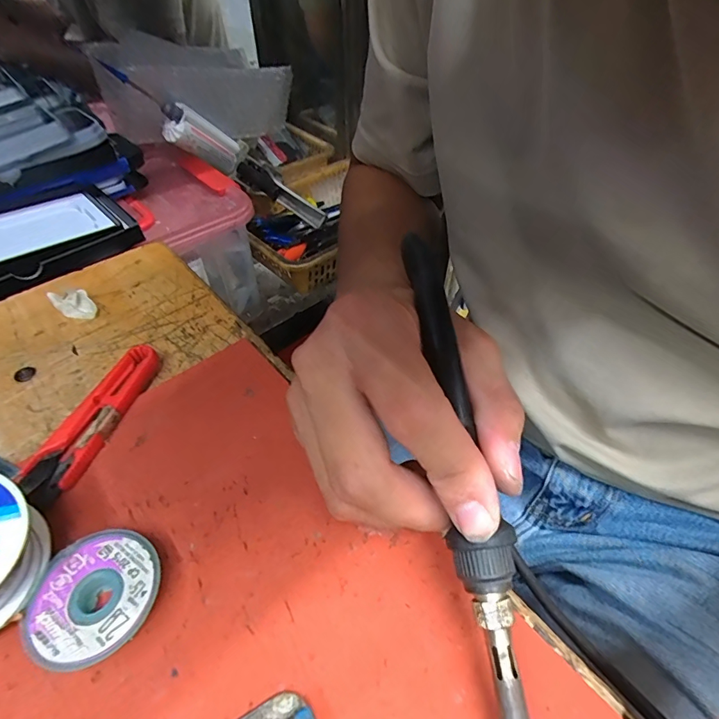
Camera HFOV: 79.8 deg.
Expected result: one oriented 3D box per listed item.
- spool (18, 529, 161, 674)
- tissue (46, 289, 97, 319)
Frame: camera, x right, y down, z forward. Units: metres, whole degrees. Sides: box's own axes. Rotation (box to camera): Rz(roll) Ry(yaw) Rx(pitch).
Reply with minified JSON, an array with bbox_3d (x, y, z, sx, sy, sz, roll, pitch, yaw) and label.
[{"bbox_3d":[-0.096,0.088,0.159,0.043,0.013,0.044,0,48,0],"label":"spool"},{"bbox_3d":[-0.184,-0.037,0.276,0.019,0.013,0.030,-35,57,-27],"label":"tissue"}]

